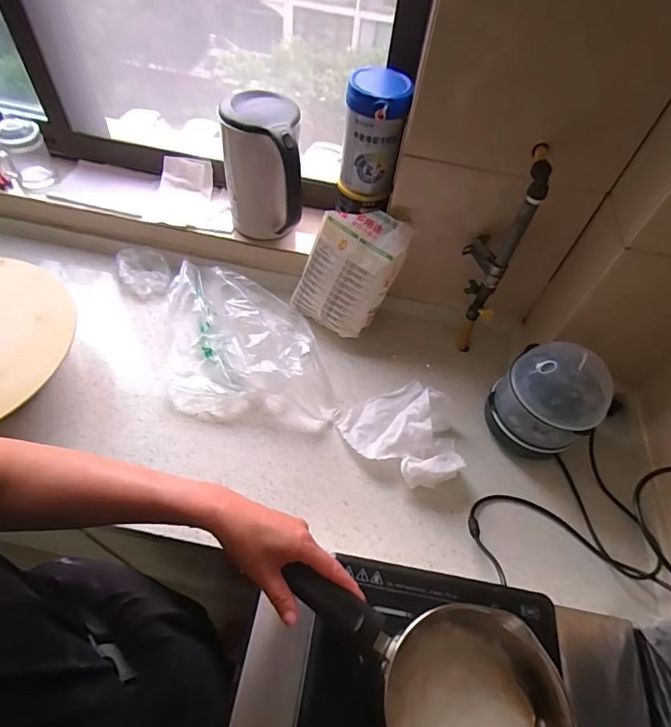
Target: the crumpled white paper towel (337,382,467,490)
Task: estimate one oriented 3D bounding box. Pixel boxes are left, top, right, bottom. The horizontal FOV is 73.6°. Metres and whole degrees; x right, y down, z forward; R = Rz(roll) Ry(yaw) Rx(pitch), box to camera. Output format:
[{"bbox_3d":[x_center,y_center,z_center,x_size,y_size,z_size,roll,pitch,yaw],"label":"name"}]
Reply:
[{"bbox_3d":[0.121,0.115,0.758,0.186,0.065,0.181,-17,59,-15],"label":"crumpled white paper towel"}]

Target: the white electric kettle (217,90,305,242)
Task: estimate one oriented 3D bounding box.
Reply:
[{"bbox_3d":[-0.135,-0.350,0.829,0.127,0.230,0.143,-8,57,-10],"label":"white electric kettle"}]

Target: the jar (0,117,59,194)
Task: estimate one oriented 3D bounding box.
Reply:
[{"bbox_3d":[-0.619,-0.425,0.899,0.080,0.105,0.080,2,56,-3],"label":"jar"}]

